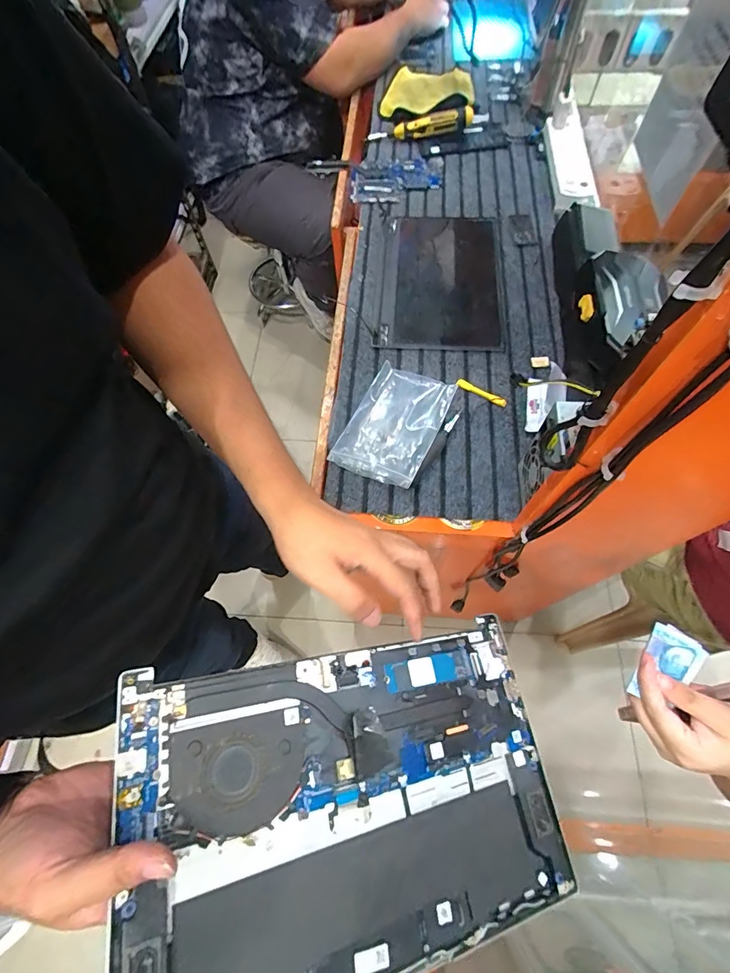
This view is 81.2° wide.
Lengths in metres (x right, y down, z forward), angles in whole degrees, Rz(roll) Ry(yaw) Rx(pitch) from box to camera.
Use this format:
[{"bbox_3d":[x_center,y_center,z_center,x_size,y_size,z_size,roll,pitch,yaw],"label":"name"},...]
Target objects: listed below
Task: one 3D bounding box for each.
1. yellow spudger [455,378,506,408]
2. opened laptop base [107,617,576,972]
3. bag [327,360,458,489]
[{"bbox_3d":[0.177,-0.143,0.651,0.080,0.008,0.012,30,69,15],"label":"yellow spudger"},{"bbox_3d":[-0.001,0.226,0.309,0.312,0.010,0.199,0,64,-24],"label":"opened laptop base"},{"bbox_3d":[0.043,-0.096,0.625,0.129,0.033,0.192,23,68,12],"label":"bag"}]

